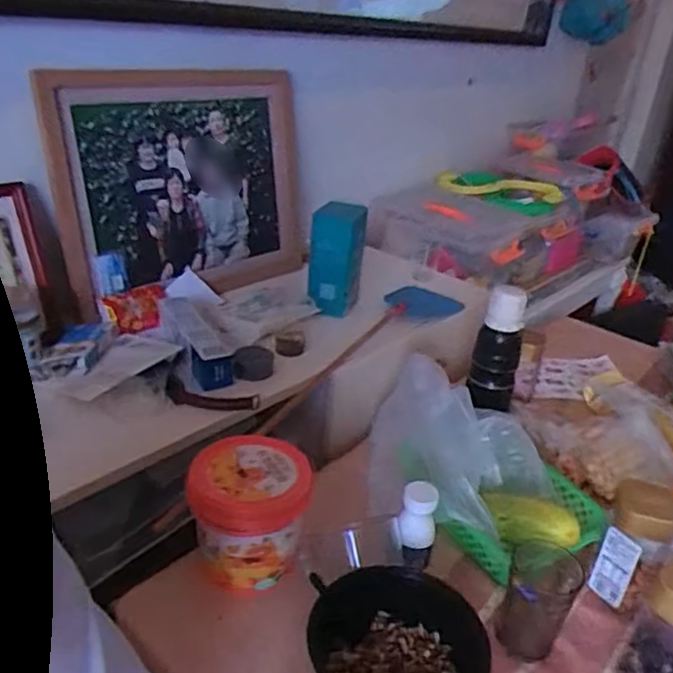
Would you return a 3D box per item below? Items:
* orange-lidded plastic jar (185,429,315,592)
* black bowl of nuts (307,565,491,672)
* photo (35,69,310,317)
[{"bbox_3d":[-0.096,0.202,0.734,0.122,0.125,0.120,4,27,-2],"label":"orange-lidded plastic jar"},{"bbox_3d":[0.065,0.306,0.631,0.151,0.072,0.154,4,27,-2],"label":"black bowl of nuts"},{"bbox_3d":[-0.232,-0.267,1.140,0.047,0.371,0.504,18,28,42],"label":"photo"}]

